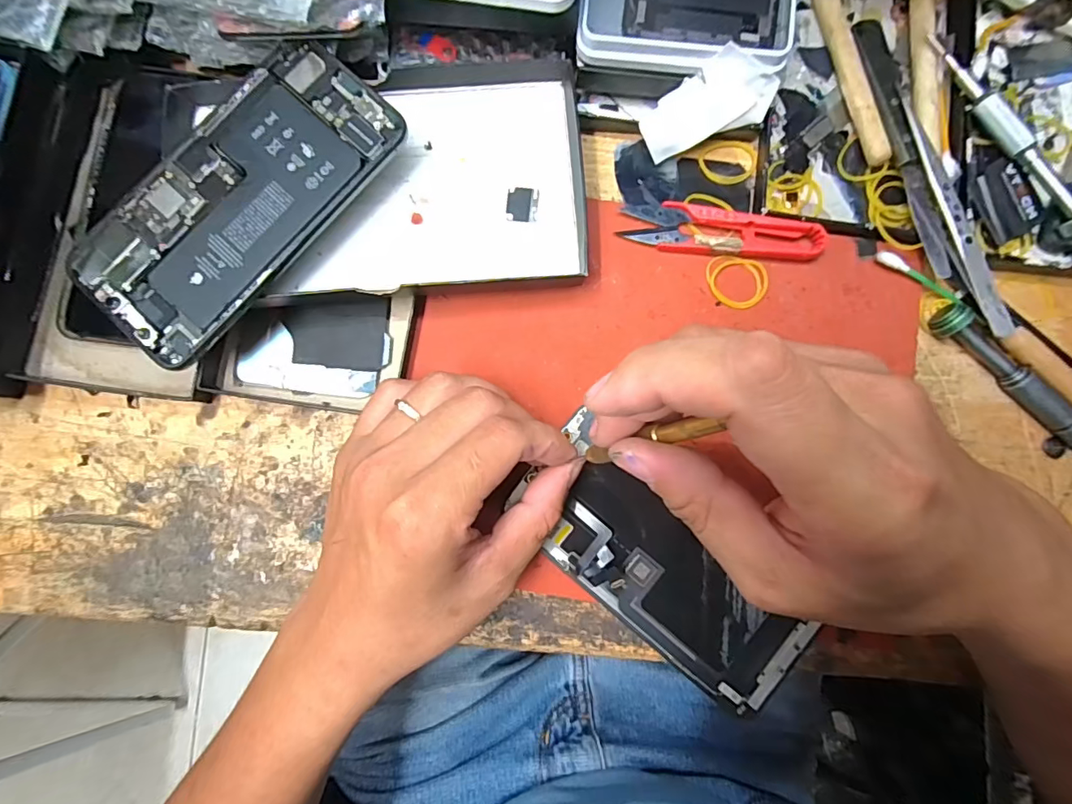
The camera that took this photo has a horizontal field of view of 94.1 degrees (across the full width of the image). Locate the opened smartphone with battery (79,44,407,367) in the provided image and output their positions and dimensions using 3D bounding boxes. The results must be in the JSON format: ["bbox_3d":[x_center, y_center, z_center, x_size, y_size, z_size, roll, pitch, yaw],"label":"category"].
[{"bbox_3d":[-0.135,-0.093,0.229,0.075,0.006,0.152,41,86,2],"label":"opened smartphone with battery"}]

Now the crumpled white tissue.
[{"bbox_3d":[0.087,-0.148,0.249,0.064,0.039,0.025,-17,86,-1],"label":"crumpled white tissue"}]

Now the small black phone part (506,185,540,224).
[{"bbox_3d":[-0.007,-0.099,0.249,0.016,0.004,0.018,-2,86,0],"label":"small black phone part"}]

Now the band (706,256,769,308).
[{"bbox_3d":[0.104,-0.062,0.257,0.032,0.004,0.026,12,86,1],"label":"band"}]

